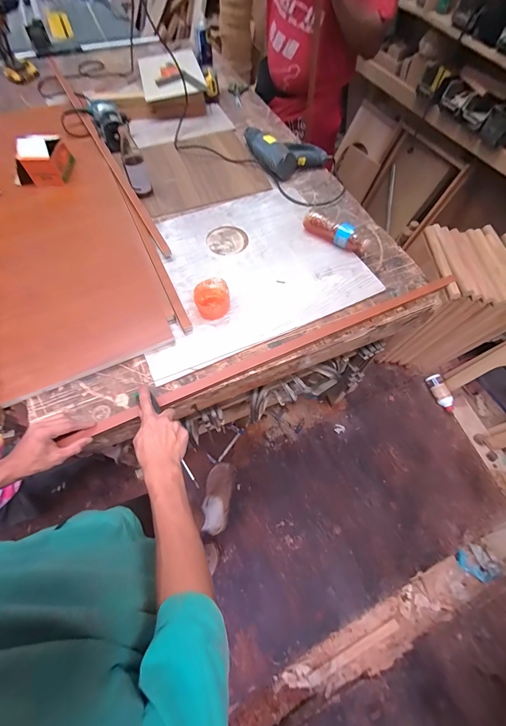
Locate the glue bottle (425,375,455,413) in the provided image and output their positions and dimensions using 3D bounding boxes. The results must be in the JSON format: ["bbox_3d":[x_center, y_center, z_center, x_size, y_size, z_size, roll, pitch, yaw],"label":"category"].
[{"bbox_3d":[0.953,0.154,1.519,0.065,0.071,0.194,-11,63,-7],"label":"glue bottle"}]

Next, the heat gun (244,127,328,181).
[{"bbox_3d":[0.106,-0.724,0.995,0.210,0.073,0.226,-23,65,-11],"label":"heat gun"}]

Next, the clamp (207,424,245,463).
[{"bbox_3d":[-0.132,0.376,1.402,0.078,0.024,0.201,36,68,17],"label":"clamp"}]

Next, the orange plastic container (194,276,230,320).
[{"bbox_3d":[-0.093,-0.146,0.699,0.080,0.054,0.078,0,63,0],"label":"orange plastic container"}]

